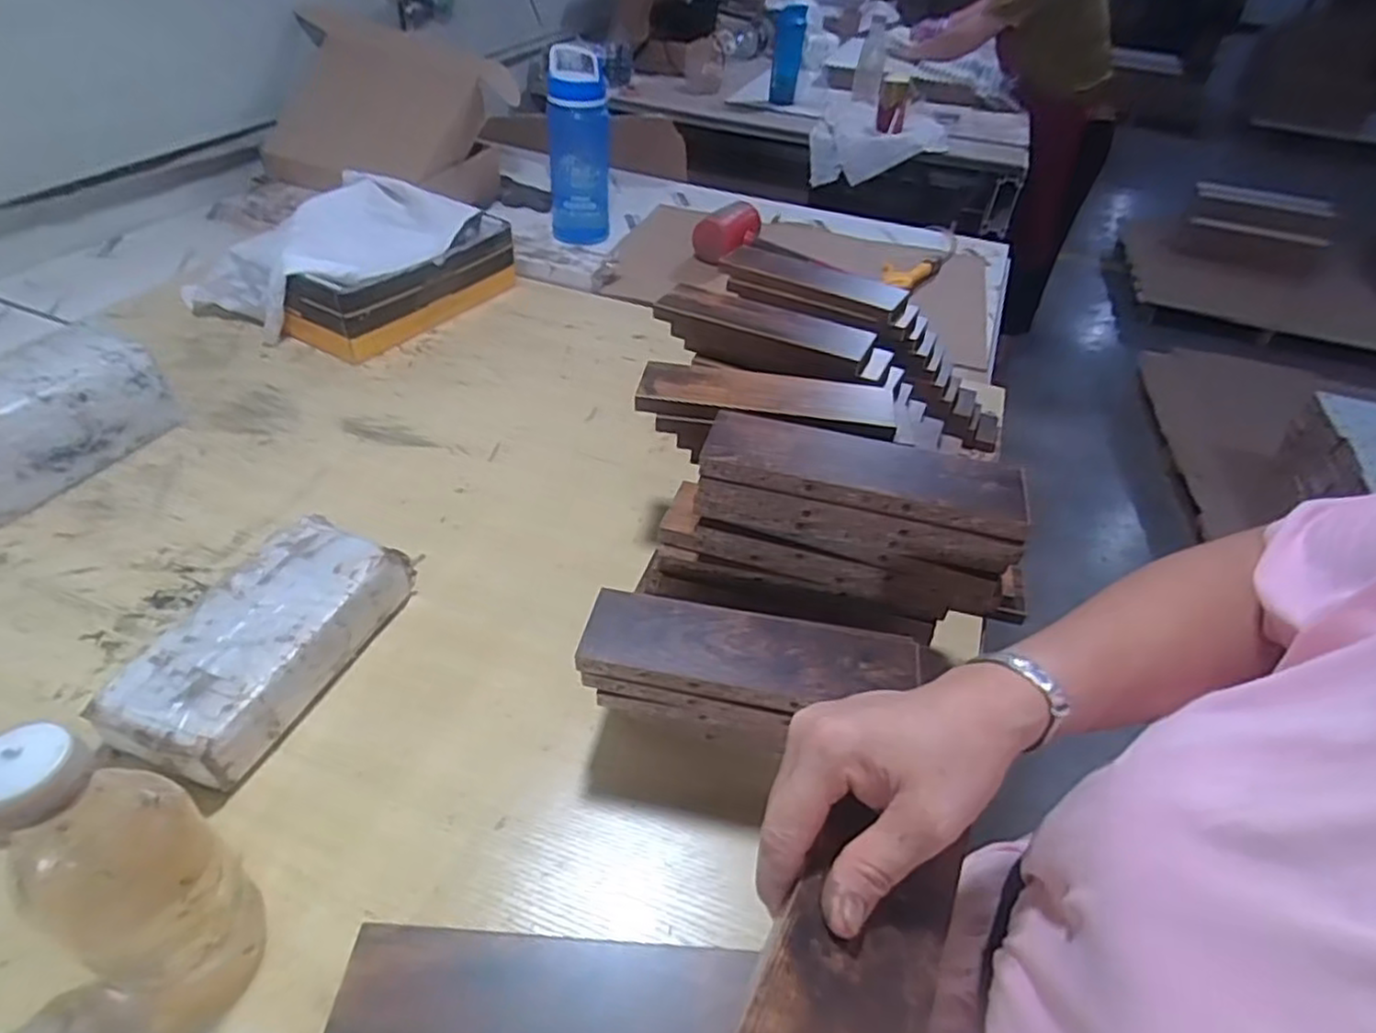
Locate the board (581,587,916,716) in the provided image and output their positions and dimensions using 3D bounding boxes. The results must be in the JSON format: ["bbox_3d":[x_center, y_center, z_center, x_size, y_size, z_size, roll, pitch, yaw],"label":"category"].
[{"bbox_3d":[0.039,0.089,0.470,0.210,0.015,0.069,12,42,7],"label":"board"}]

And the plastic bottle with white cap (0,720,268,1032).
[{"bbox_3d":[-0.271,0.185,0.356,0.061,0.216,0.075,27,47,23],"label":"plastic bottle with white cap"}]

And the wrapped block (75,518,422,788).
[{"bbox_3d":[-0.321,0.099,0.557,0.106,0.068,0.213,18,44,14],"label":"wrapped block"}]

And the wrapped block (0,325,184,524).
[{"bbox_3d":[-0.643,-0.091,0.703,0.095,0.107,0.211,16,43,11],"label":"wrapped block"}]

